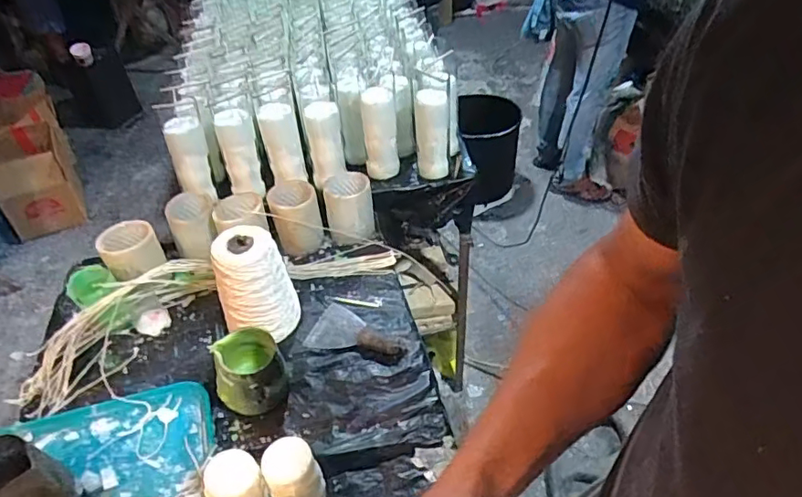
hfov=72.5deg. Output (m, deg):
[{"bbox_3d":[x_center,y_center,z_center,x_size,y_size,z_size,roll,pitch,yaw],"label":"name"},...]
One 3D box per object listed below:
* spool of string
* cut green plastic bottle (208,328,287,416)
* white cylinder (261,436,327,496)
[{"bbox_3d":[-0.223,0.064,0.853,0.101,0.182,0.091,2,43,6],"label":"spool of string"},{"bbox_3d":[-0.213,0.178,0.777,0.100,0.113,0.081,-19,45,-17],"label":"cut green plastic bottle"},{"bbox_3d":[-0.122,0.287,0.653,0.064,0.112,0.077,-10,43,-7],"label":"white cylinder"}]

